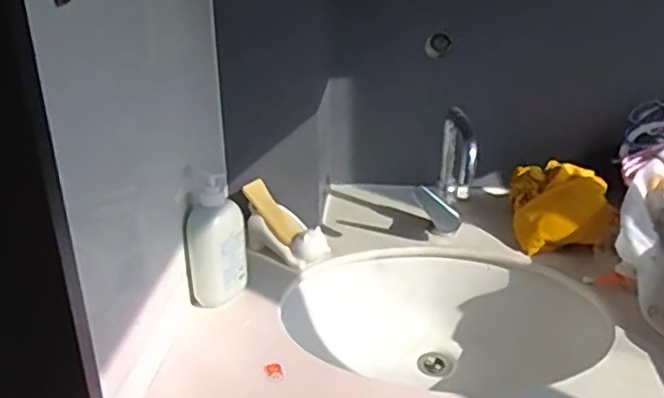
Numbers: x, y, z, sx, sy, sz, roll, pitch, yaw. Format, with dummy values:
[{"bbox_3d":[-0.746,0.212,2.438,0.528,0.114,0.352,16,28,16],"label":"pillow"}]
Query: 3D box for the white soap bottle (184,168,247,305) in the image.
[{"bbox_3d":[-0.168,0.055,0.950,0.080,0.198,0.044,-7,27,-7],"label":"white soap bottle"}]

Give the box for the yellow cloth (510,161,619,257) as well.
[{"bbox_3d":[0.391,0.011,1.133,0.159,0.101,0.161,2,27,10],"label":"yellow cloth"}]

